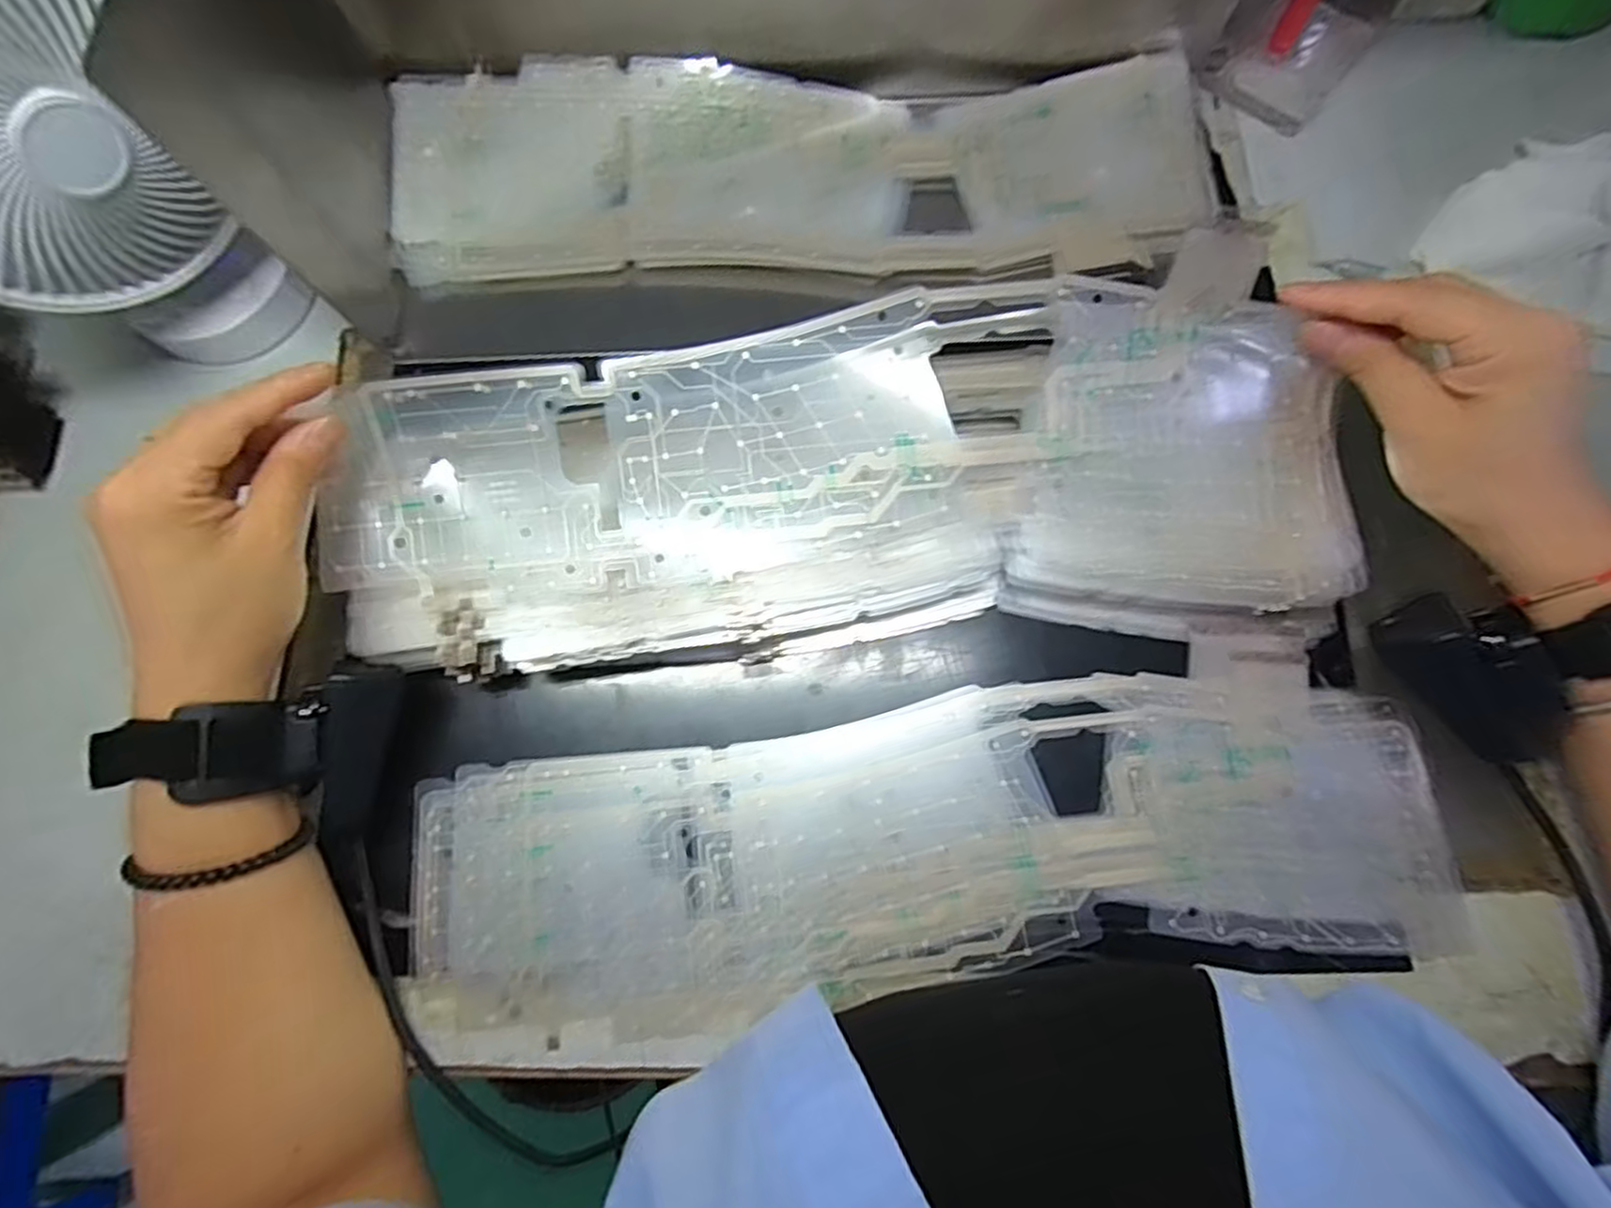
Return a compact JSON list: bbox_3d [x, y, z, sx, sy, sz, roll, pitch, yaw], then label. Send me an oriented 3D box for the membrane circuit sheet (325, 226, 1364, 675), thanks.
[{"bbox_3d":[0.016,-0.057,0.321,0.443,0.037,0.146,-5,98,-1],"label":"membrane circuit sheet"}]

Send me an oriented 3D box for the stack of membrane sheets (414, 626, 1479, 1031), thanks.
[{"bbox_3d":[0.050,0.107,0.326,0.453,0.011,0.130,-6,77,0],"label":"stack of membrane sheets"}]

